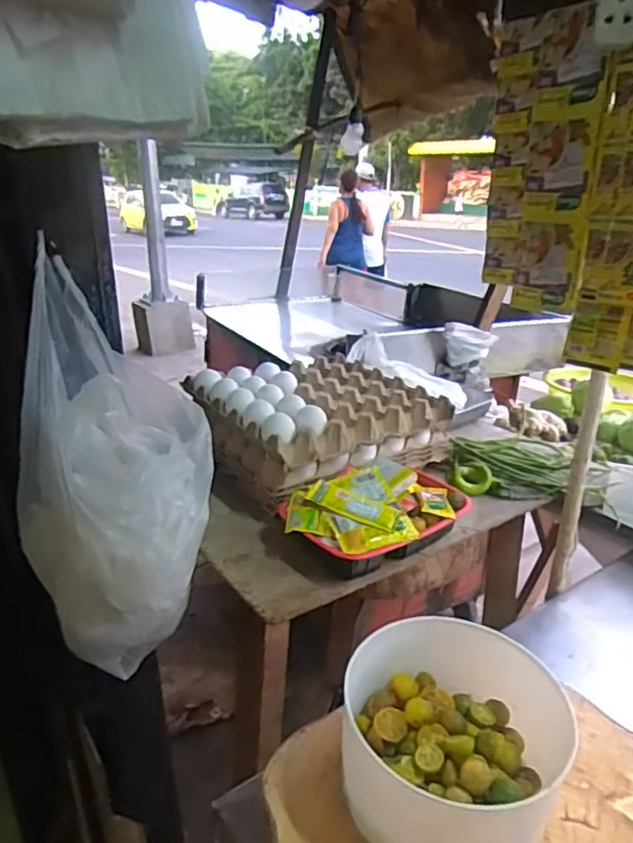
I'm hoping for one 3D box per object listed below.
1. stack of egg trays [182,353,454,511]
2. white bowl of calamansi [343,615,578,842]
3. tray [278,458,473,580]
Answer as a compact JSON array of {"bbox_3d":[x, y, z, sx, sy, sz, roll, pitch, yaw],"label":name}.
[{"bbox_3d":[0.002,-0.012,0.883,0.305,0.101,0.282,-14,27,-29],"label":"stack of egg trays"},{"bbox_3d":[0.104,0.247,0.472,0.161,0.093,0.176,17,29,34],"label":"white bowl of calamansi"},{"bbox_3d":[0.071,0.104,0.705,0.220,0.066,0.128,-11,26,-24],"label":"tray"}]

